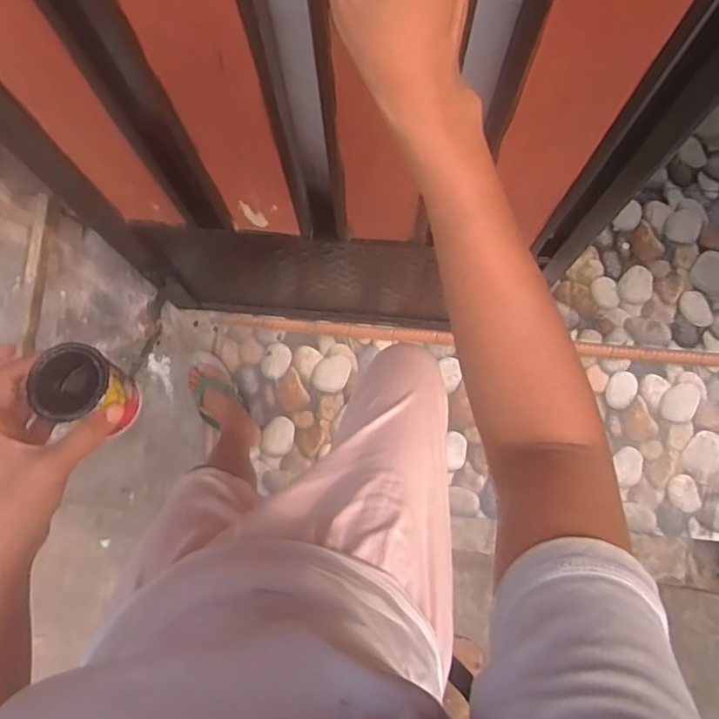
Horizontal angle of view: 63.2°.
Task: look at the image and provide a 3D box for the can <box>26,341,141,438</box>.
[{"bbox_3d":[-0.202,0.021,0.430,0.064,0.057,0.054,22,79,5],"label":"can"}]

